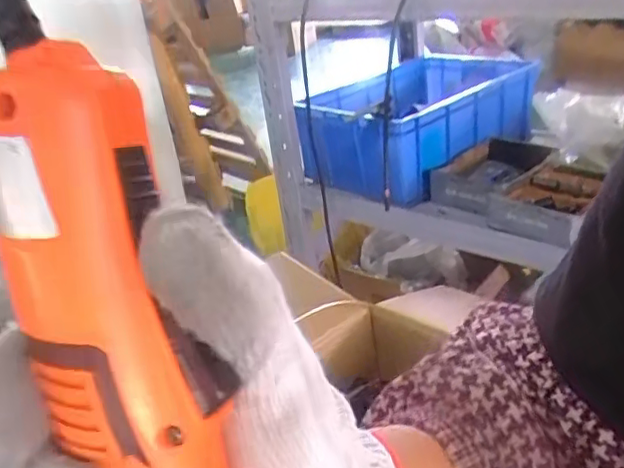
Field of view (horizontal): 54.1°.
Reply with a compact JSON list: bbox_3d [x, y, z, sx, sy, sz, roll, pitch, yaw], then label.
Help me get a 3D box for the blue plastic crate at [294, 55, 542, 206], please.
[{"bbox_3d":[0.265,-0.270,1.511,0.348,0.202,0.589,17,35,41],"label":"blue plastic crate"}]

